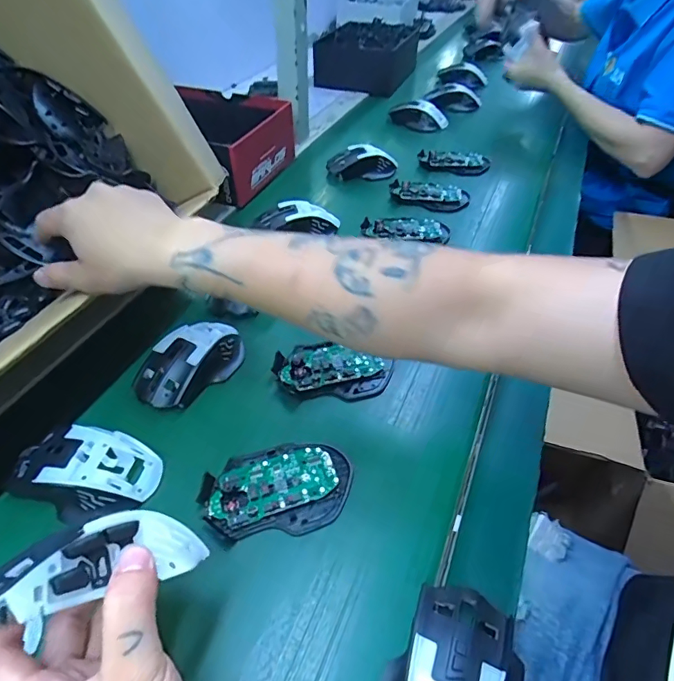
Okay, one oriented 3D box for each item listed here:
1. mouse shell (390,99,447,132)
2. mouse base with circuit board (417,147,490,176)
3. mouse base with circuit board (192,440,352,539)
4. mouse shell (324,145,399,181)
[{"bbox_3d":[0.156,-0.428,0.888,0.108,0.031,0.069,3,46,2],"label":"mouse shell"},{"bbox_3d":[0.194,-0.301,0.782,0.114,0.015,0.072,15,48,14],"label":"mouse base with circuit board"},{"bbox_3d":[-0.047,0.118,0.374,0.114,0.025,0.072,-3,46,-4],"label":"mouse base with circuit board"},{"bbox_3d":[0.040,-0.287,0.747,0.109,0.031,0.064,3,46,2],"label":"mouse shell"}]

